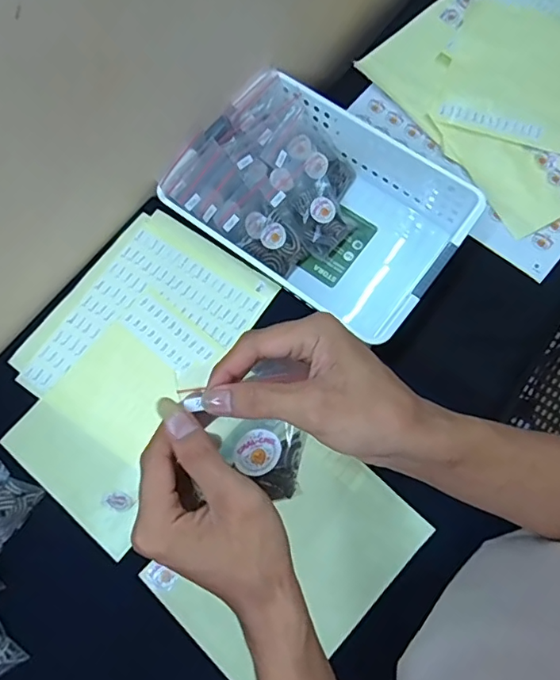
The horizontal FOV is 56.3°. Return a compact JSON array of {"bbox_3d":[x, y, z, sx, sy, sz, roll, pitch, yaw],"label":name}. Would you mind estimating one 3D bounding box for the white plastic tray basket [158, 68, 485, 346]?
[{"bbox_3d":[0.042,-0.142,0.603,0.294,0.101,0.209,37,77,11],"label":"white plastic tray basket"}]

